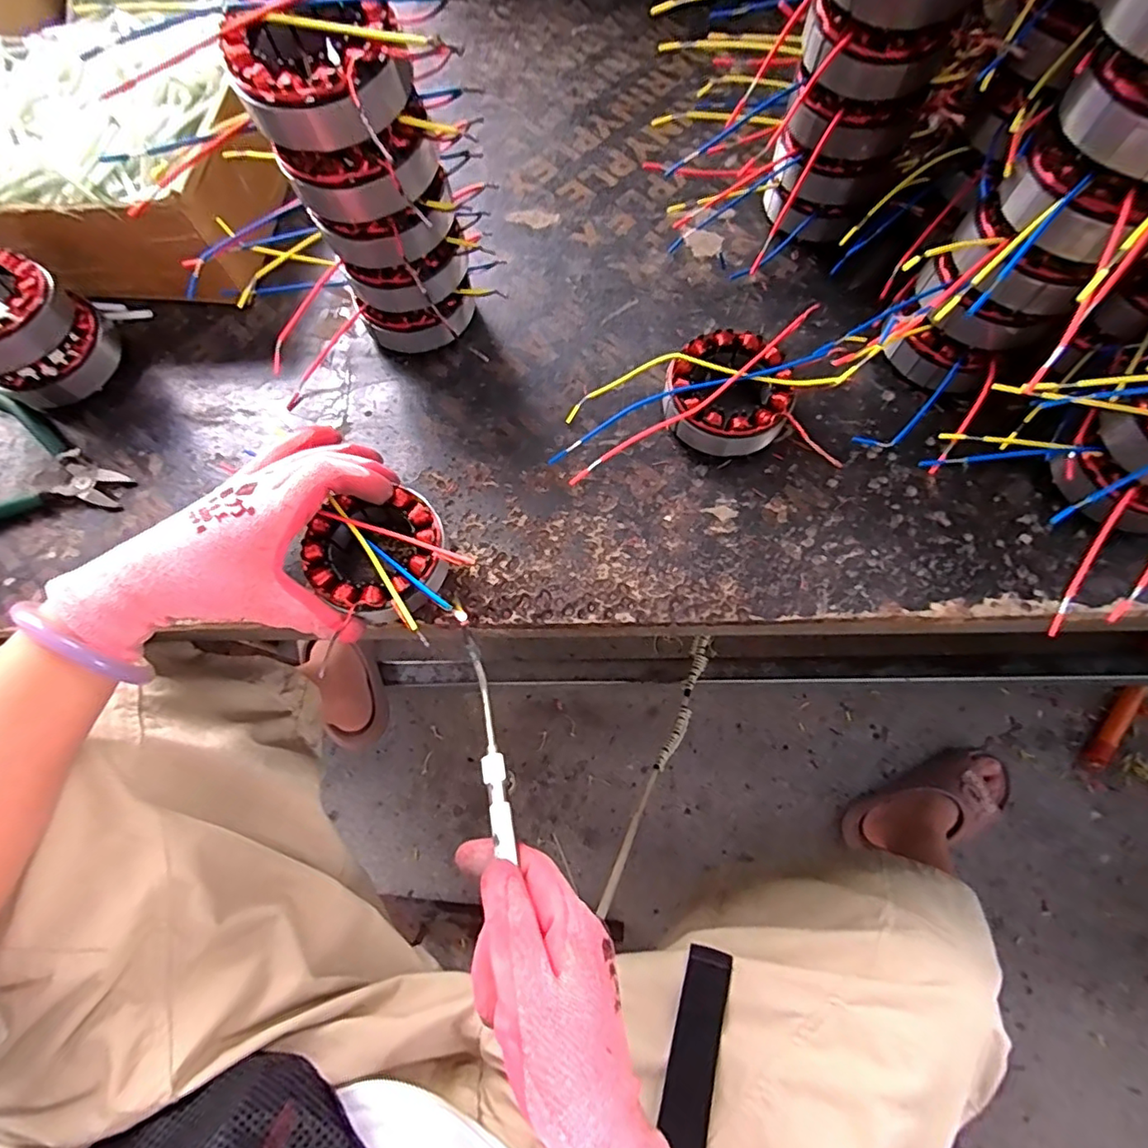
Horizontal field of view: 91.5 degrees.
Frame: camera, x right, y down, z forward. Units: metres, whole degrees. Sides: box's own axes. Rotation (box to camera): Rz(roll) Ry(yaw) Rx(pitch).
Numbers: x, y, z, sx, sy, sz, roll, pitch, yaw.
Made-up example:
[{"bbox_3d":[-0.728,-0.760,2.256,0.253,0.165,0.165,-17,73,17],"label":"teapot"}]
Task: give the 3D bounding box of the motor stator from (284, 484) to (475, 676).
[{"bbox_3d":[-0.121,-0.001,0.359,0.087,0.043,0.094,-15,72,-2],"label":"motor stator"}]

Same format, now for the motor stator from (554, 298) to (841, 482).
[{"bbox_3d":[0.083,-0.114,0.392,0.196,0.045,0.107,-9,72,-1],"label":"motor stator"}]

